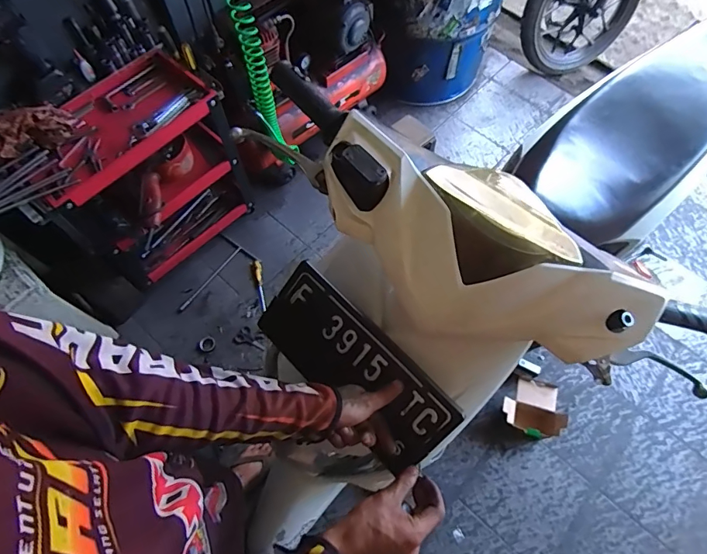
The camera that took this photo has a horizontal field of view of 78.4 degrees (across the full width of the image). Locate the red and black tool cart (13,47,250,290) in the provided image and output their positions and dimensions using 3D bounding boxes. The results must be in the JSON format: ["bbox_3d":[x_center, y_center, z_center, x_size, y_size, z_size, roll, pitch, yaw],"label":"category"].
[{"bbox_3d":[-0.630,-0.279,1.327,0.290,0.494,0.544,35,70,13],"label":"red and black tool cart"}]

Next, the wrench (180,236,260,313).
[{"bbox_3d":[-0.503,0.002,1.528,0.187,0.016,0.310,34,69,13],"label":"wrench"}]

